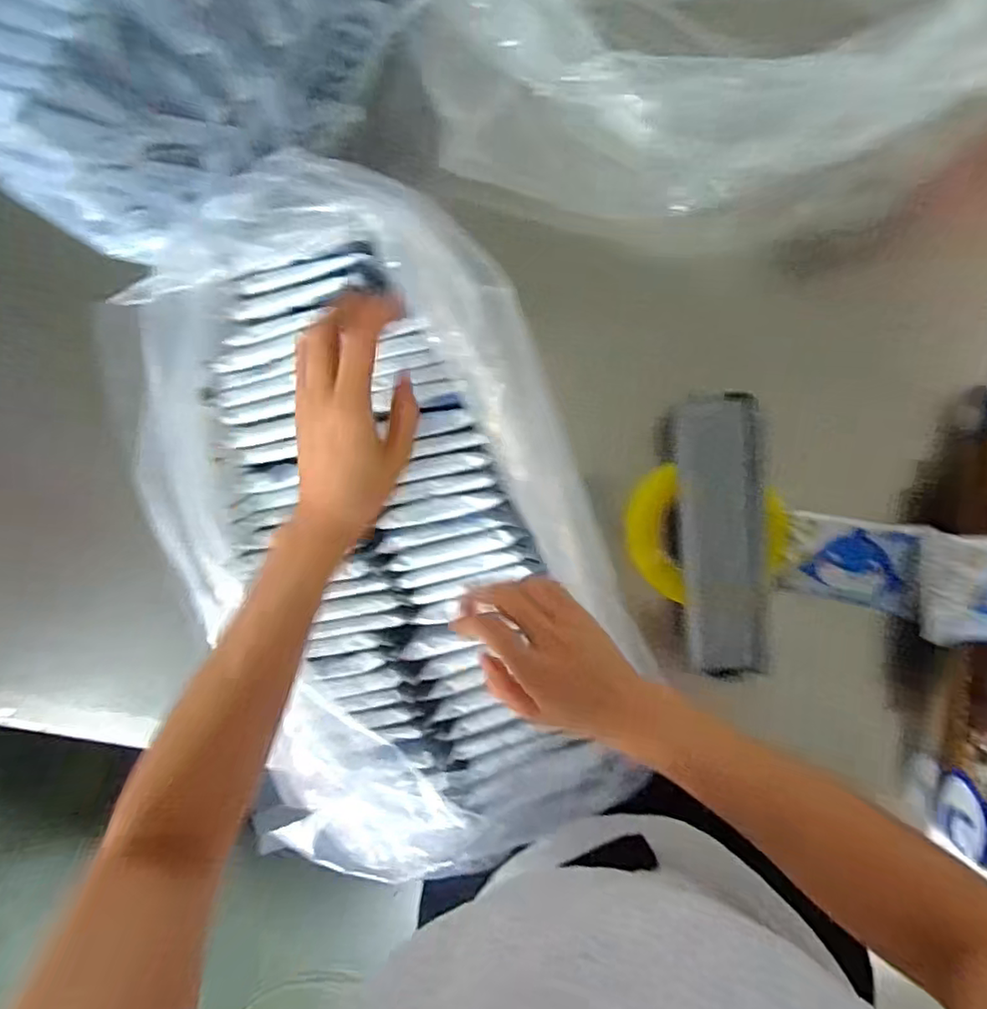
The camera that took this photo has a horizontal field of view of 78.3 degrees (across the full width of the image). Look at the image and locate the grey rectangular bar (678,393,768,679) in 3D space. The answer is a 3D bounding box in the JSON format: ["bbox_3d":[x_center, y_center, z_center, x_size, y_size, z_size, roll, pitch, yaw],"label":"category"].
[{"bbox_3d":[0.200,0.027,0.524,0.069,0.015,0.237,-3,92,7],"label":"grey rectangular bar"}]

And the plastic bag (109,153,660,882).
[{"bbox_3d":[-0.115,0.021,0.533,0.333,0.109,0.582,-19,90,7],"label":"plastic bag"}]

